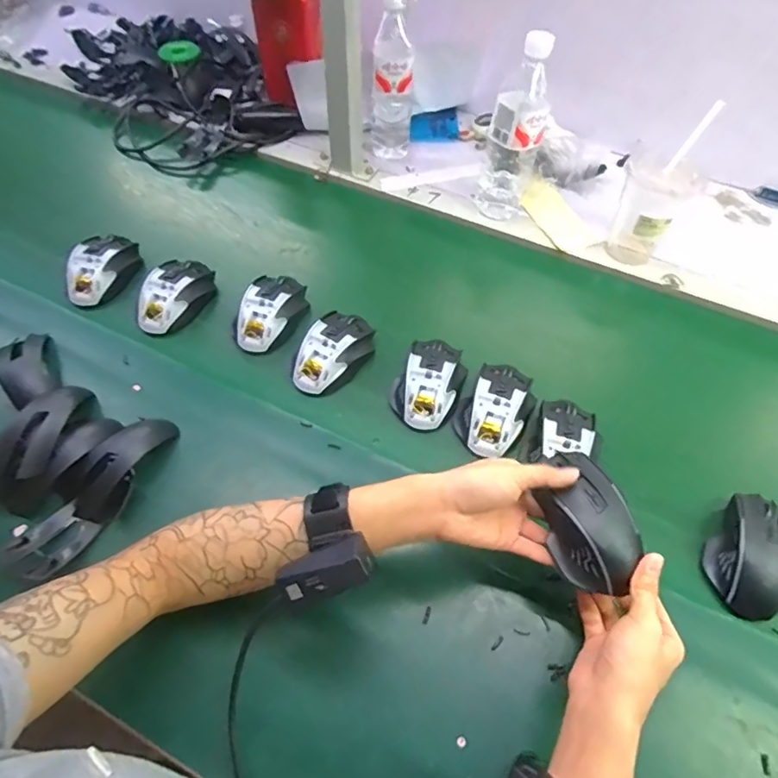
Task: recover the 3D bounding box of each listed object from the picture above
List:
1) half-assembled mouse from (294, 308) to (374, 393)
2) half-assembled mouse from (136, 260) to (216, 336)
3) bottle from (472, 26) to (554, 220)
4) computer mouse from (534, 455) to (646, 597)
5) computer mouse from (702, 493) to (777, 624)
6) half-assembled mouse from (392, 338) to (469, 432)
[{"bbox_3d":[-0.063,-0.044,0.612,0.066,0.035,0.115,30,60,17],"label":"half-assembled mouse"},{"bbox_3d":[-0.267,-0.119,0.662,0.071,0.035,0.113,15,57,7],"label":"half-assembled mouse"},{"bbox_3d":[0.168,-0.340,0.706,0.072,0.225,0.070,11,56,4],"label":"bottle"},{"bbox_3d":[0.160,0.106,0.427,0.064,0.033,0.109,-16,58,-13],"label":"computer mouse"},{"bbox_3d":[0.342,0.150,0.486,0.071,0.037,0.113,32,60,18],"label":"computer mouse"},{"bbox_3d":[0.046,-0.010,0.592,0.073,0.035,0.110,24,58,13],"label":"half-assembled mouse"}]

